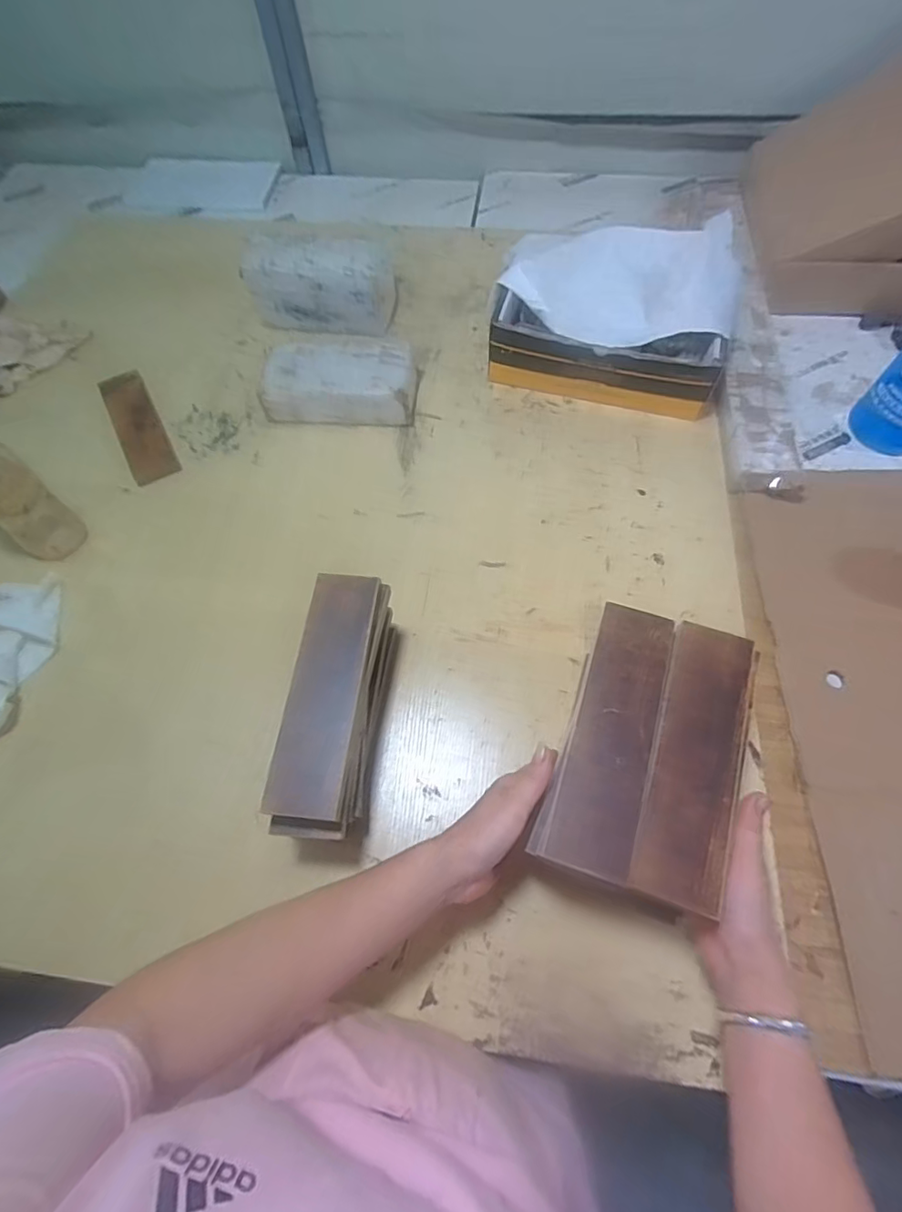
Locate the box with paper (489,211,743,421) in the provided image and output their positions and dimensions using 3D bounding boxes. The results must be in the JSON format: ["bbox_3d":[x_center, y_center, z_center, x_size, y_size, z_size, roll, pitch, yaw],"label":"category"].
[{"bbox_3d":[0.225,-0.416,0.743,0.327,0.116,0.269,17,66,11],"label":"box with paper"}]

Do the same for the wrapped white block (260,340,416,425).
[{"bbox_3d":[-0.157,-0.315,0.746,0.214,0.062,0.104,3,64,4],"label":"wrapped white block"}]

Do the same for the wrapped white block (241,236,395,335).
[{"bbox_3d":[-0.202,-0.496,0.818,0.222,0.109,0.098,5,64,5],"label":"wrapped white block"}]

